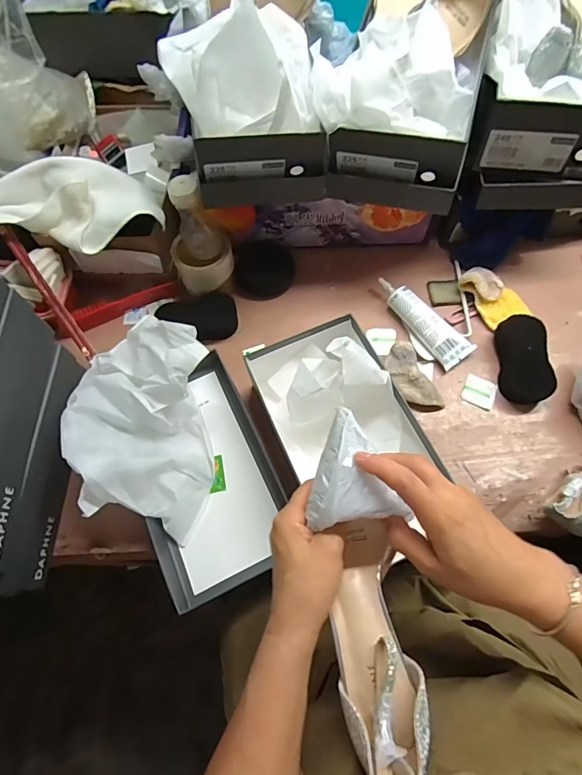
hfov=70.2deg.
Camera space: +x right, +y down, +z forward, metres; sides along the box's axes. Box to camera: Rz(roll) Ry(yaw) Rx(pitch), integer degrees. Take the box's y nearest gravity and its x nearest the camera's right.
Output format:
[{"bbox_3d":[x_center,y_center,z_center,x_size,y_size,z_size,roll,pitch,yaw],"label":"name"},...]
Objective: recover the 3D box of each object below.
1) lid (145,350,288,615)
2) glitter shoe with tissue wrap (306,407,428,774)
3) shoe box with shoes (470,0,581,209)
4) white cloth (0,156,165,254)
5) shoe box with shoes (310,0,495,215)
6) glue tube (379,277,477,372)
[{"bbox_3d":[-0.115,0.117,0.555,0.170,0.045,0.285,-24,68,-8],"label":"lid"},{"bbox_3d":[0.056,0.145,0.326,0.065,0.078,0.247,-7,76,0],"label":"glitter shoe with tissue wrap"},{"bbox_3d":[0.341,-0.427,0.546,0.182,0.197,0.297,7,67,5],"label":"shoe box with shoes"},{"bbox_3d":[-0.326,-0.258,0.585,0.285,0.051,0.128,6,67,5],"label":"white cloth"},{"bbox_3d":[0.160,-0.427,0.530,0.184,0.181,0.328,16,68,9],"label":"shoe box with shoes"},{"bbox_3d":[0.200,-0.107,0.631,0.050,0.032,0.171,-34,70,-11],"label":"glue tube"}]

